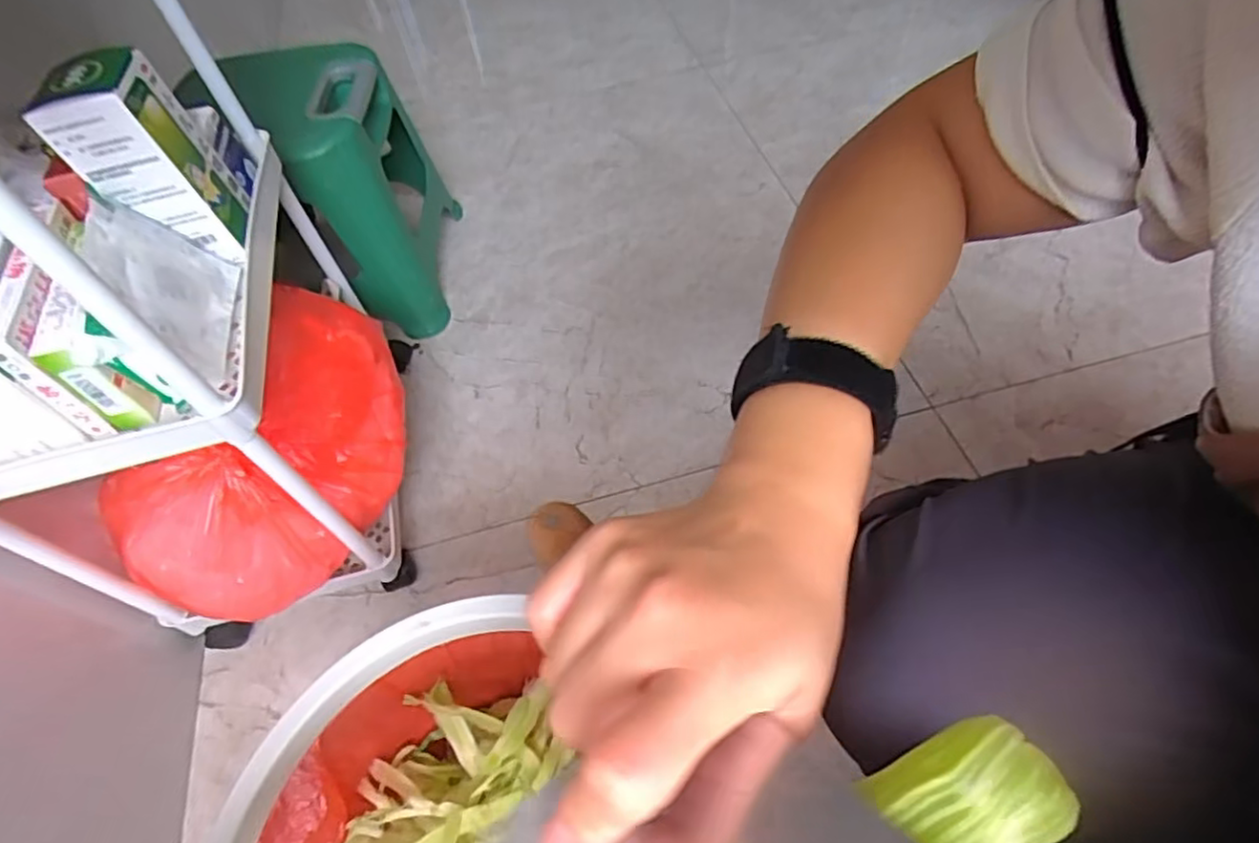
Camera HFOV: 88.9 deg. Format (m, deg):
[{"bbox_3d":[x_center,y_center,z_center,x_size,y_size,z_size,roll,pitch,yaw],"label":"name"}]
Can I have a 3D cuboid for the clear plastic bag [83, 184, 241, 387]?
[{"bbox_3d":[-0.327,-0.092,0.448,0.015,0.096,0.120,-31,52,15],"label":"clear plastic bag"}]

